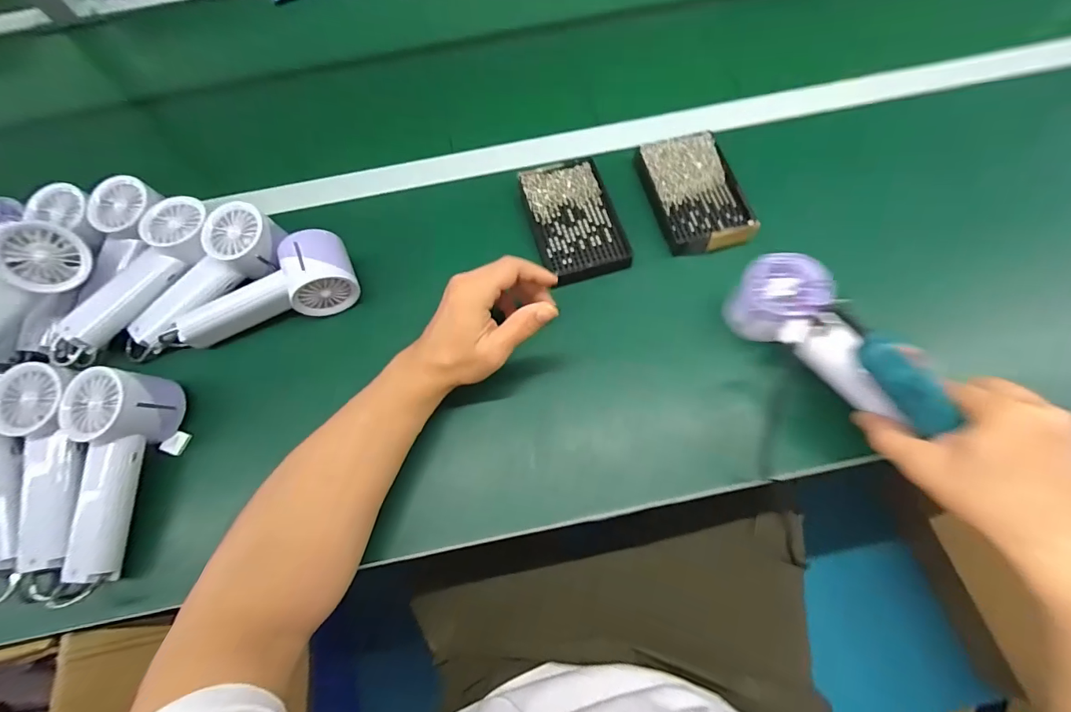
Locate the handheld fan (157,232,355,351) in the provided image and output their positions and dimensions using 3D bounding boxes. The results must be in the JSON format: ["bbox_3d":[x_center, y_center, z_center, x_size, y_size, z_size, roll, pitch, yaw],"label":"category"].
[{"bbox_3d":[-0.272,-0.059,0.444,0.189,0.062,0.061,-24,69,-6],"label":"handheld fan"}]

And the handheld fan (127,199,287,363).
[{"bbox_3d":[-0.333,-0.071,0.460,0.190,0.050,0.068,-42,72,3],"label":"handheld fan"}]

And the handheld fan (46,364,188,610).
[{"bbox_3d":[-0.366,0.107,0.398,0.065,0.062,0.188,7,86,6],"label":"handheld fan"}]

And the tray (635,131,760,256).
[{"bbox_3d":[0.173,-0.177,0.493,0.092,0.018,0.144,-14,69,-3],"label":"tray"}]

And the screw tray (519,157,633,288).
[{"bbox_3d":[0.041,-0.148,0.492,0.087,0.018,0.137,-15,69,-3],"label":"screw tray"}]

